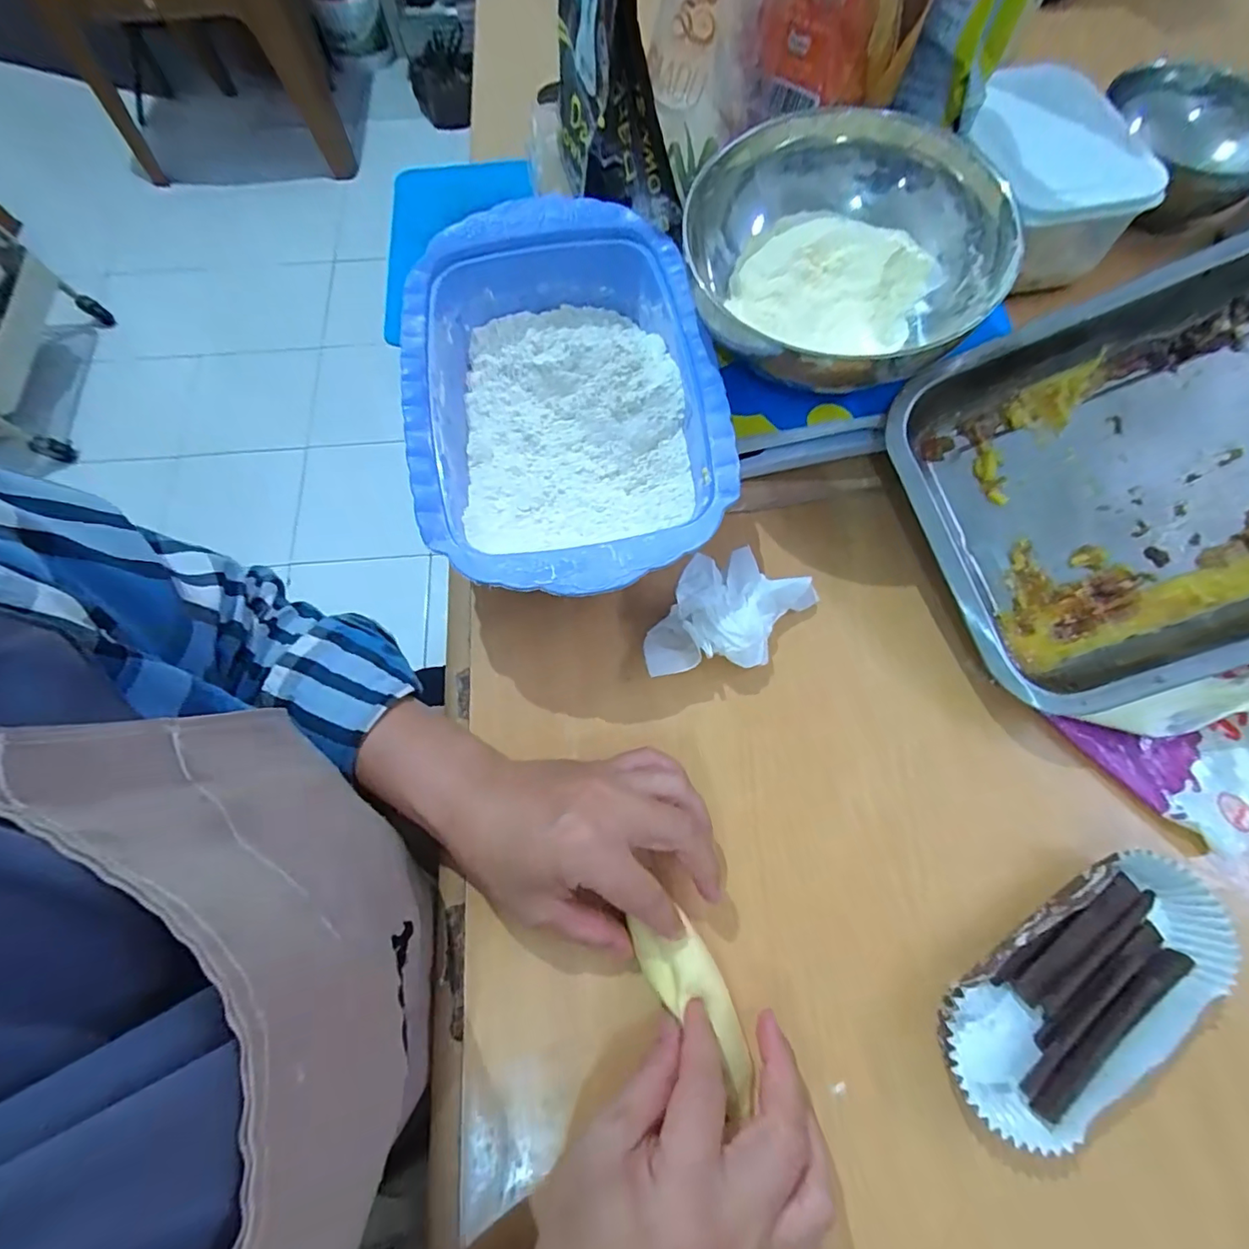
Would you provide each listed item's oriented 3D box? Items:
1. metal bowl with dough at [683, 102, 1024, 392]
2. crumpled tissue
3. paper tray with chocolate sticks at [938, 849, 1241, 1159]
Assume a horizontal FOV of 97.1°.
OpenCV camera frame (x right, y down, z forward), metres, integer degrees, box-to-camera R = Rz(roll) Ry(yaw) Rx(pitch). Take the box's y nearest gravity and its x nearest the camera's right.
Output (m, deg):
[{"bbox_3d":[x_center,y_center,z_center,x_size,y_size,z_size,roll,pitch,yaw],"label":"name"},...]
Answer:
[{"bbox_3d":[0.121,-0.209,0.313,0.165,0.057,0.161,0,70,1],"label":"metal bowl with dough"},{"bbox_3d":[0.060,-0.005,0.318,0.065,0.034,0.100,36,75,13],"label":"crumpled tissue"},{"bbox_3d":[0.217,0.173,0.261,0.149,0.025,0.059,-33,73,-10],"label":"paper tray with chocolate sticks"}]

